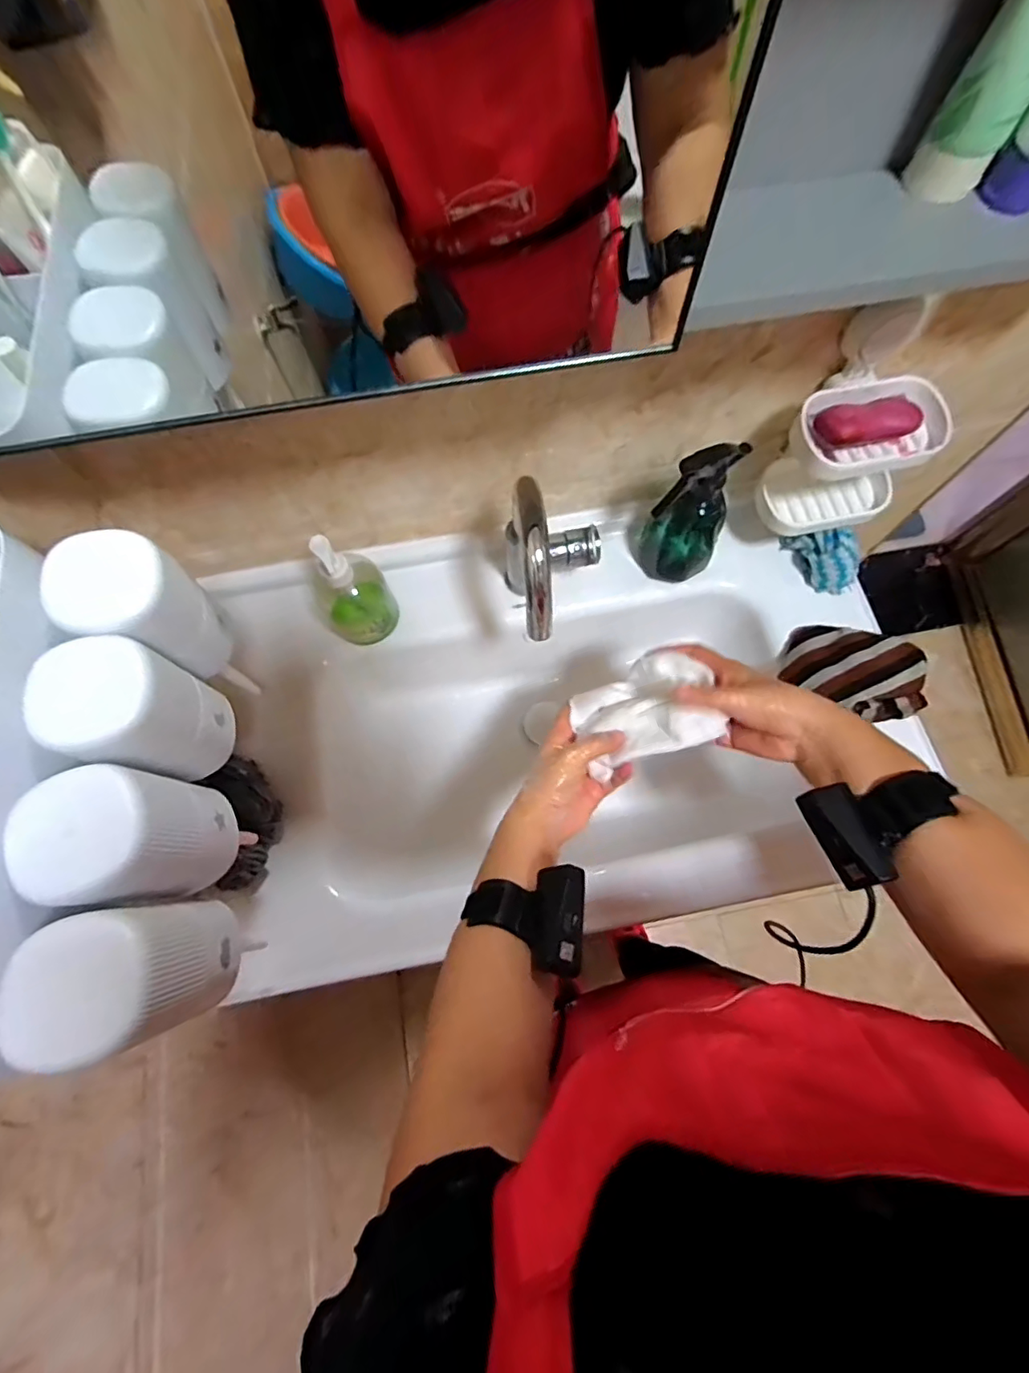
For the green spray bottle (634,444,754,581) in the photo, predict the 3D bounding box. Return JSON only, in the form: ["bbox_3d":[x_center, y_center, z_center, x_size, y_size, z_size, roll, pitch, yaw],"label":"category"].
[{"bbox_3d":[0.192,-0.187,0.579,0.089,0.192,0.065,14,72,6],"label":"green spray bottle"}]

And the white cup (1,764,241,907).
[{"bbox_3d":[-0.218,0.091,0.308,0.057,0.112,0.061,0,72,1],"label":"white cup"}]

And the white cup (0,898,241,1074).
[{"bbox_3d":[-0.204,0.154,0.289,0.056,0.108,0.073,-9,72,-2],"label":"white cup"}]

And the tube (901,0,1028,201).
[{"bbox_3d":[0.277,-0.352,0.284,0.056,0.133,0.036,-13,72,-3],"label":"tube"}]

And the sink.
[{"bbox_3d":[0.062,0.044,0.662,0.734,0.166,0.472,-11,72,-3],"label":"sink"}]

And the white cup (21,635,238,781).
[{"bbox_3d":[-0.231,0.017,0.335,0.058,0.112,0.070,19,73,7],"label":"white cup"}]

